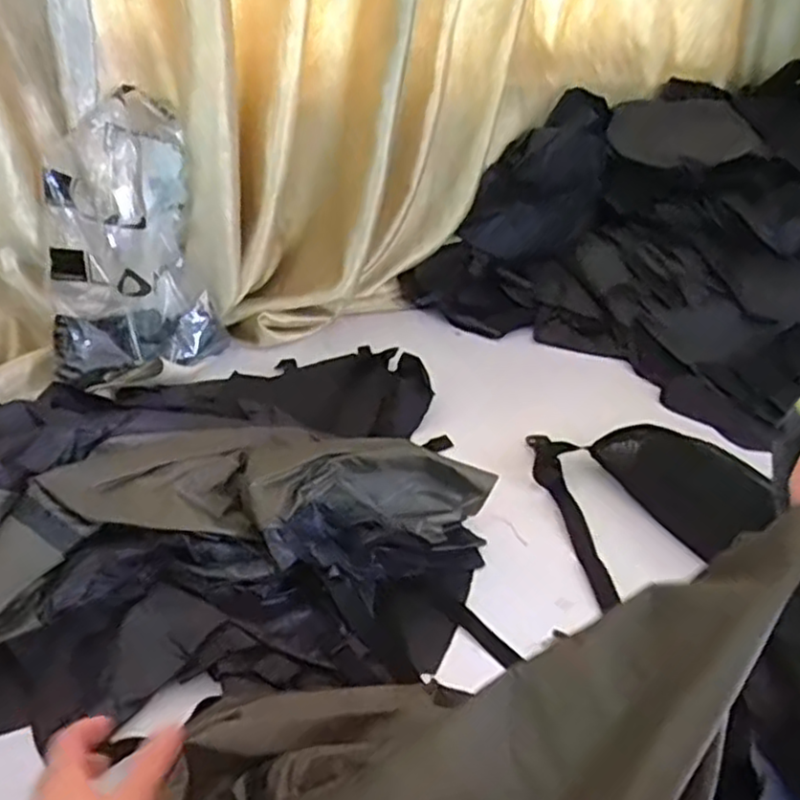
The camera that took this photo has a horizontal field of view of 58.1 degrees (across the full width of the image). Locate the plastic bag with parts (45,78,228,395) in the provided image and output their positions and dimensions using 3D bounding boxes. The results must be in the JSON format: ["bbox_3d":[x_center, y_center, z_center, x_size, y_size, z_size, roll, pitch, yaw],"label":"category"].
[{"bbox_3d":[-0.350,-0.192,0.922,0.146,0.312,0.236,16,33,18],"label":"plastic bag with parts"}]

